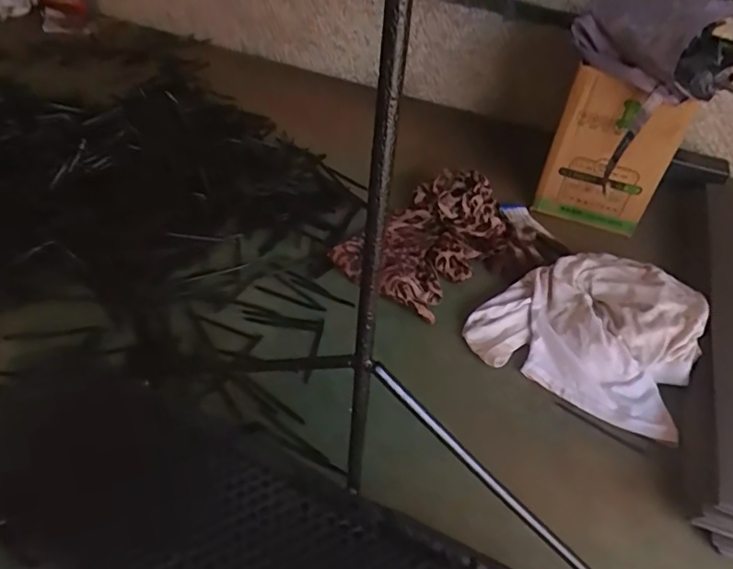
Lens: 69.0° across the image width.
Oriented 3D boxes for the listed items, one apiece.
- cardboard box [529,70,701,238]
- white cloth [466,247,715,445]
[{"bbox_3d":[0.348,-0.172,0.770,0.163,0.221,0.050,15,44,9],"label":"cardboard box"},{"bbox_3d":[0.279,0.039,0.672,0.251,0.064,0.240,24,46,18],"label":"white cloth"}]

